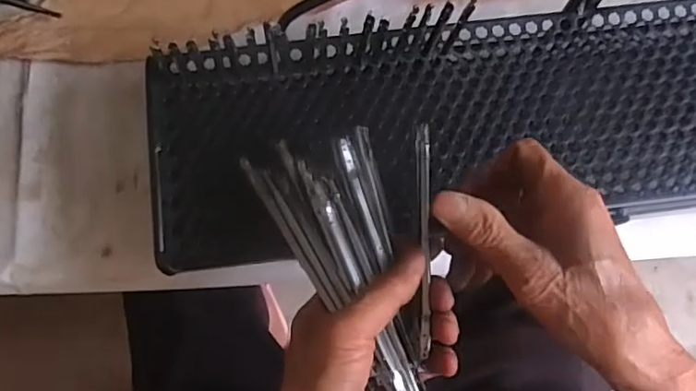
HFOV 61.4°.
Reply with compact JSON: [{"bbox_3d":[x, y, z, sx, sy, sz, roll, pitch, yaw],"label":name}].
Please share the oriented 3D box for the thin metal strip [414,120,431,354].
[{"bbox_3d":[0.042,0.022,0.329,0.008,0.007,0.130,2,74,-1],"label":"thin metal strip"}]

